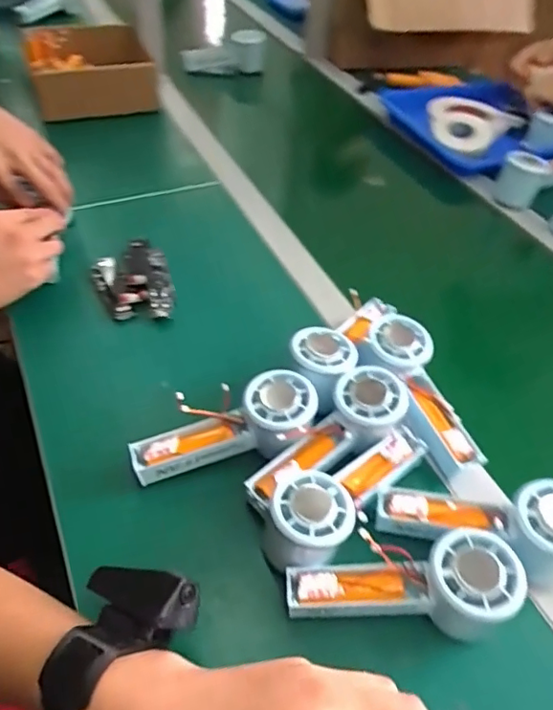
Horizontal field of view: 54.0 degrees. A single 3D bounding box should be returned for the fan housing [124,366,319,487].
[{"bbox_3d":[-0.041,0.060,0.433,0.148,0.058,0.063,-14,50,-14],"label":"fan housing"}]

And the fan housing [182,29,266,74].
[{"bbox_3d":[-0.100,-0.560,1.007,0.144,0.067,0.068,-3,48,-9],"label":"fan housing"}]

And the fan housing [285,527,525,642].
[{"bbox_3d":[0.086,0.162,0.370,0.148,0.055,0.052,-11,48,9],"label":"fan housing"}]

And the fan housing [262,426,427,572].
[{"bbox_3d":[0.054,0.101,0.412,0.056,0.059,0.152,38,55,25],"label":"fan housing"}]

